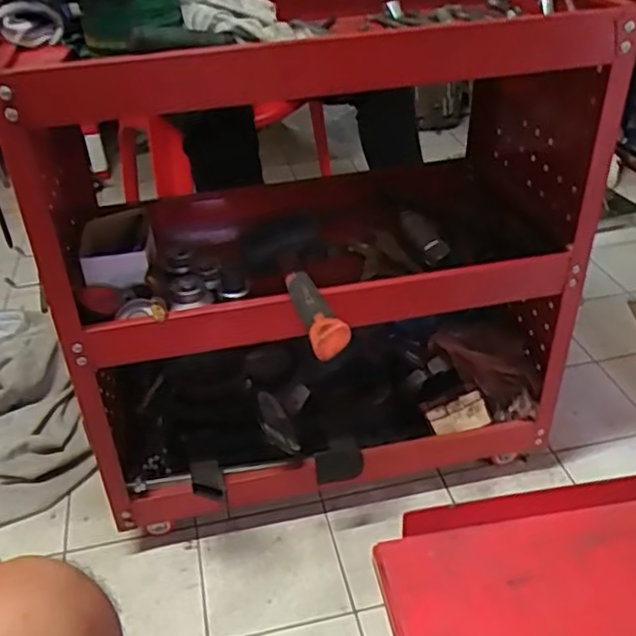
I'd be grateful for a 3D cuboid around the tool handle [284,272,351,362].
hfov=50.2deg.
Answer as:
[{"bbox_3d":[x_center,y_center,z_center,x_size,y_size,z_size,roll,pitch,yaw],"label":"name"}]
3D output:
[{"bbox_3d":[-0.002,-0.006,0.776,0.042,0.052,0.177,-10,36,-9],"label":"tool handle"}]

